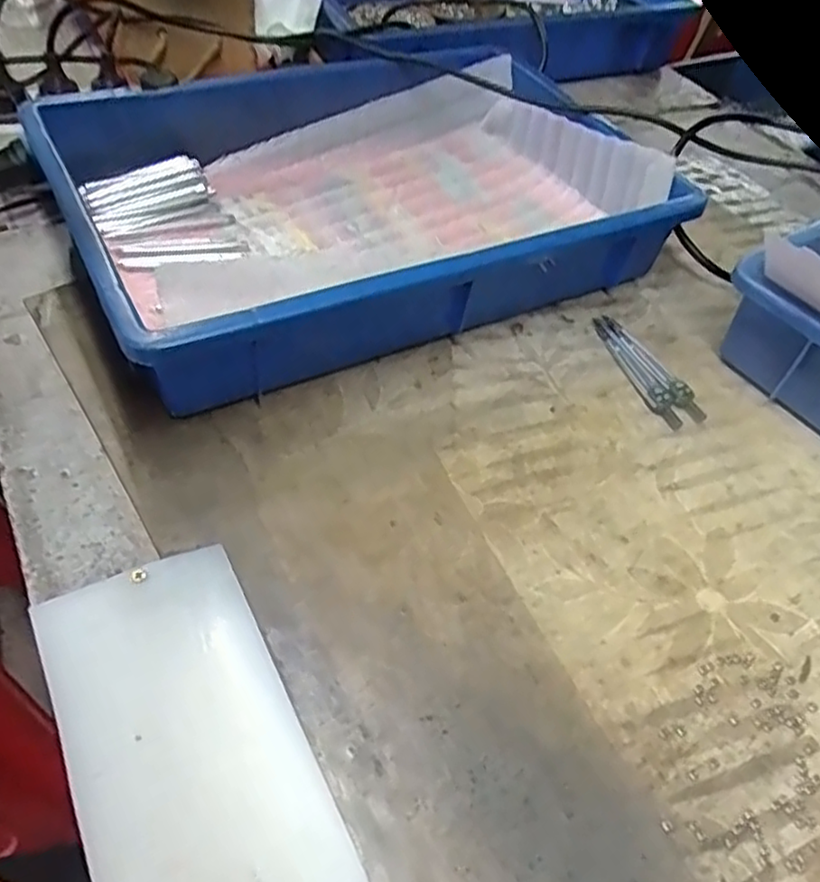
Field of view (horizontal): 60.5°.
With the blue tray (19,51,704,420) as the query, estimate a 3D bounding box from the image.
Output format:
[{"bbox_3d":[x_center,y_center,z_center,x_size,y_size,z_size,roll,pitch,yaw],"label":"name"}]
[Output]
[{"bbox_3d":[-0.030,-0.181,0.536,0.419,0.094,0.272,-20,56,-23],"label":"blue tray"}]

